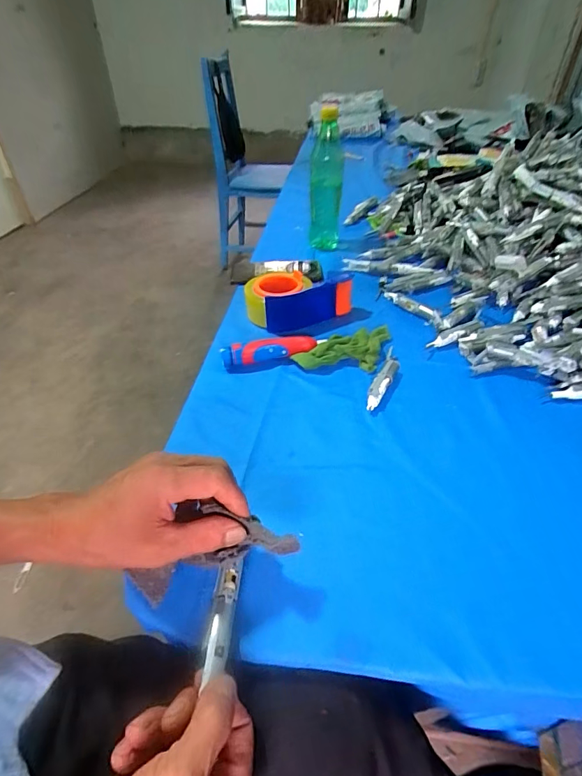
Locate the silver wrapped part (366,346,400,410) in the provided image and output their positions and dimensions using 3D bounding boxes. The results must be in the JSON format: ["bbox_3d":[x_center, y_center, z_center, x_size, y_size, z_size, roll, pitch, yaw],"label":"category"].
[{"bbox_3d":[0.119,-0.012,0.531,0.021,0.015,0.117,18,44,19],"label":"silver wrapped part"}]

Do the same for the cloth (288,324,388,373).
[{"bbox_3d":[0.084,-0.050,0.569,0.147,0.023,0.065,-18,44,-19],"label":"cloth"}]

